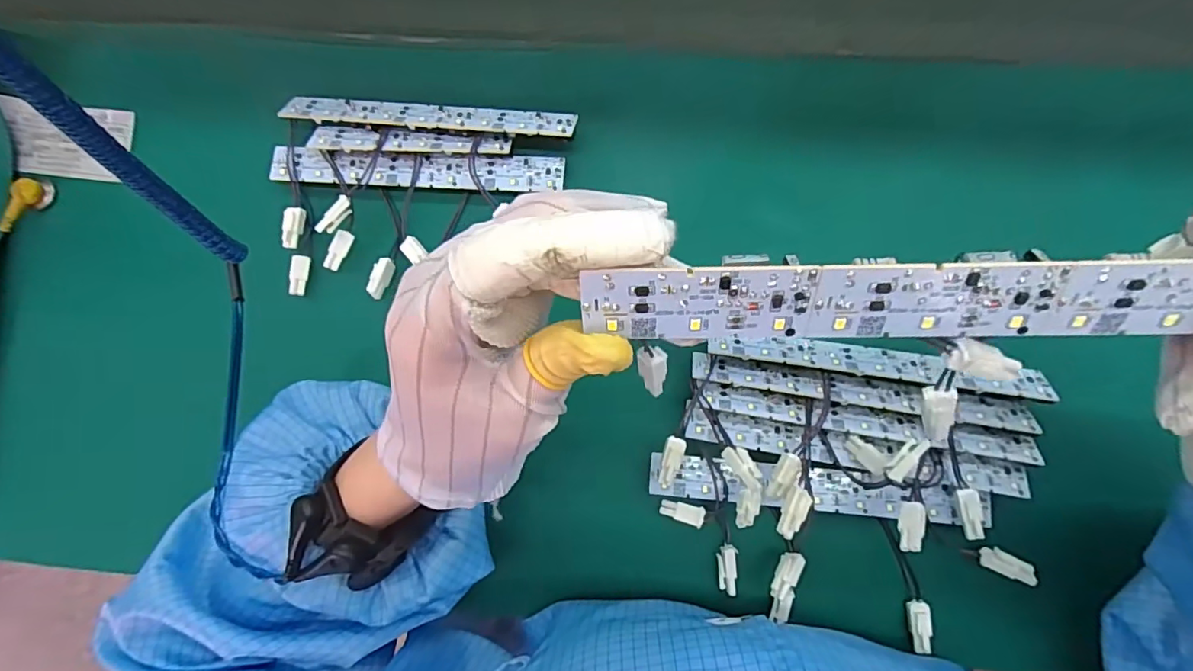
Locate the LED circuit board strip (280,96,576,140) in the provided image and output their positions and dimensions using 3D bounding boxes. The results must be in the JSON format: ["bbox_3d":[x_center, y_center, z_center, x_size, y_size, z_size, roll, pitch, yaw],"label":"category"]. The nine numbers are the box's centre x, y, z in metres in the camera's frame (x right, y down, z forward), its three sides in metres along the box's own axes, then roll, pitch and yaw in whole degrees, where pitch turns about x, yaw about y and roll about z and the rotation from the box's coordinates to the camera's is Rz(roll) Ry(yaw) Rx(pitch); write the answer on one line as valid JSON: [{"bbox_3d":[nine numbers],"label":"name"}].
[{"bbox_3d":[-0.106,-0.139,0.344,0.188,0.005,0.023,6,57,6],"label":"LED circuit board strip"}]

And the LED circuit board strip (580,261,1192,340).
[{"bbox_3d":[0.085,-0.009,0.148,0.175,0.004,0.023,-1,128,3],"label":"LED circuit board strip"}]

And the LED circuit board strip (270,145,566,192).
[{"bbox_3d":[-0.116,-0.106,0.347,0.189,0.010,0.024,3,85,4],"label":"LED circuit board strip"}]

